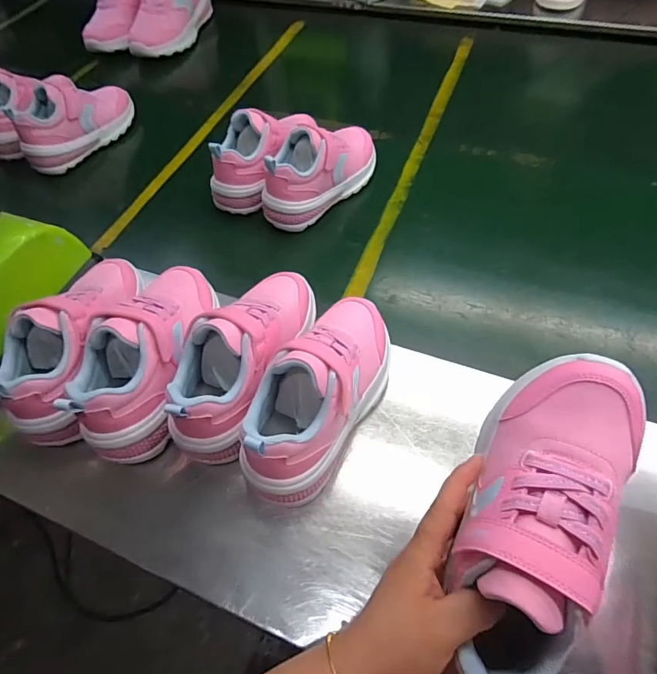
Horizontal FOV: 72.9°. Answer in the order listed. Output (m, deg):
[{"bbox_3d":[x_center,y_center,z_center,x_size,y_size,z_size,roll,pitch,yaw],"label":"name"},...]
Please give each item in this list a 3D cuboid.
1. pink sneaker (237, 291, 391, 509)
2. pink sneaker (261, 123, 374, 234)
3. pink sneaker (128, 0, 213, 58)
[{"bbox_3d":[-0.002,0.039,0.376,0.072,0.102,0.197,25,61,19],"label":"pink sneaker"},{"bbox_3d":[-0.008,-0.227,0.582,0.184,0.090,0.066,-39,62,-21],"label":"pink sneaker"},{"bbox_3d":[-0.318,-0.658,0.891,0.092,0.105,0.252,12,72,11],"label":"pink sneaker"}]

